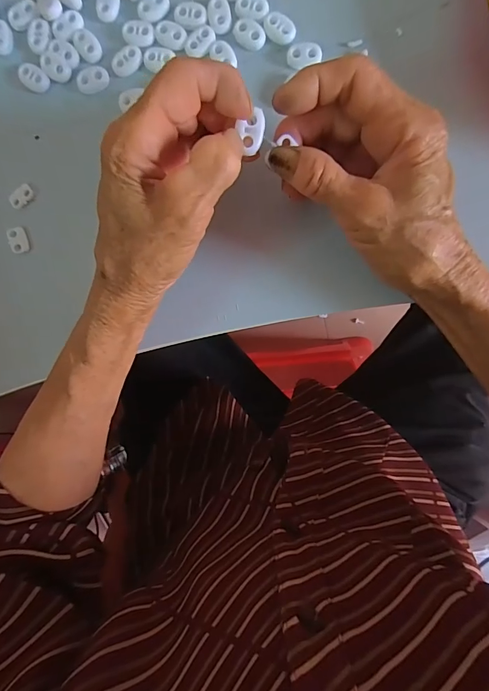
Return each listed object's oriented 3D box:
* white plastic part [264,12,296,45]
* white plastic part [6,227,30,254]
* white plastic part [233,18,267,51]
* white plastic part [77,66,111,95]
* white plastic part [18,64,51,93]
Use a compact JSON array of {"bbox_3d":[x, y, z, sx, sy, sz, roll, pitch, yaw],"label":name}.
[{"bbox_3d":[0.023,-0.205,0.247,0.015,0.005,0.021,-40,89,8],"label":"white plastic part"},{"bbox_3d":[-0.161,-0.075,0.273,0.011,0.007,0.018,-12,93,8],"label":"white plastic part"},{"bbox_3d":[0.003,-0.203,0.250,0.022,0.004,0.014,37,98,3],"label":"white plastic part"},{"bbox_3d":[-0.104,-0.182,0.262,0.022,0.004,0.015,-15,92,8],"label":"white plastic part"},{"bbox_3d":[-0.146,-0.184,0.264,0.022,0.005,0.014,35,97,3],"label":"white plastic part"}]

